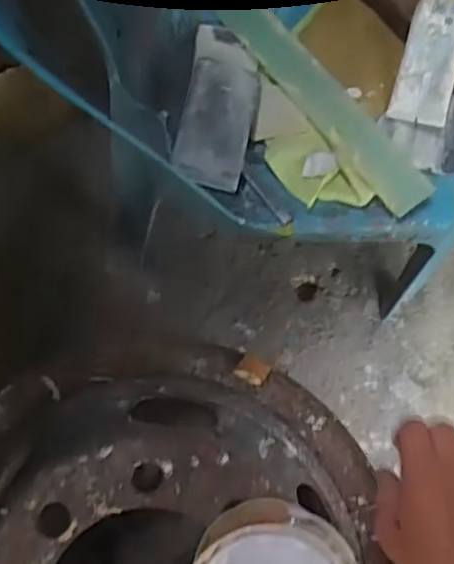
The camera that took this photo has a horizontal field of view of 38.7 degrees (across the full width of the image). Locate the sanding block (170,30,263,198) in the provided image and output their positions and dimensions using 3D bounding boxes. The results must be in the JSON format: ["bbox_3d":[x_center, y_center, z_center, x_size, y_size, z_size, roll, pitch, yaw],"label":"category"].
[{"bbox_3d":[-0.007,-0.183,0.673,0.075,0.025,0.196,13,69,-15],"label":"sanding block"}]

